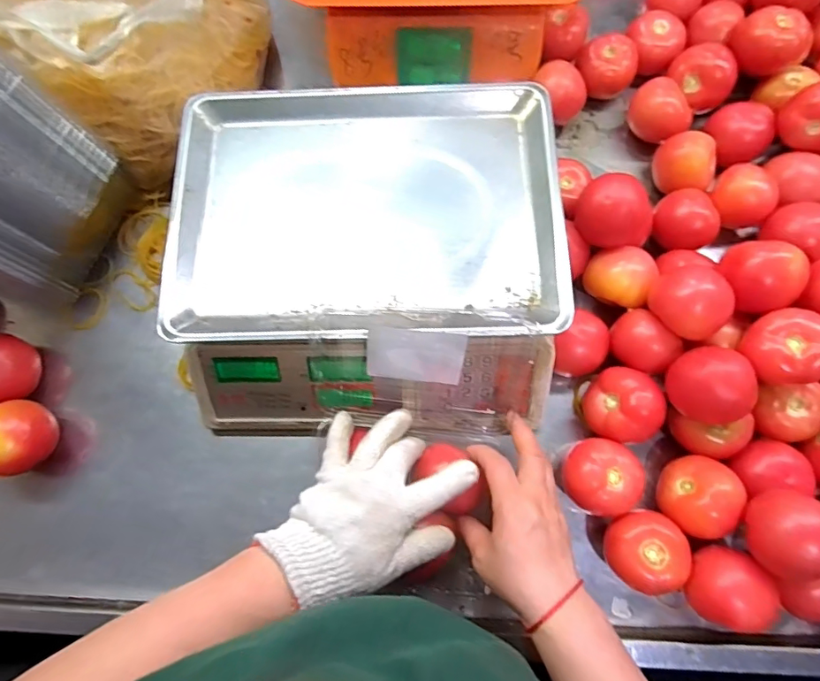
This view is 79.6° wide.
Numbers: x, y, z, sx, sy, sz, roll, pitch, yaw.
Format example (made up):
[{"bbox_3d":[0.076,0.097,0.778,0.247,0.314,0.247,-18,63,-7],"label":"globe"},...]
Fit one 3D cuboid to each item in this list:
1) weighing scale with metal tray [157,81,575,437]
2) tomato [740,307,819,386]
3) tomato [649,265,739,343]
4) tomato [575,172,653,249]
[{"bbox_3d":[-0.039,-0.078,0.473,0.343,0.105,0.314,-1,75,2],"label":"weighing scale with metal tray"},{"bbox_3d":[0.324,0.008,0.429,0.061,0.053,0.064,0,75,2],"label":"tomato"},{"bbox_3d":[0.249,-0.033,0.442,0.059,0.049,0.065,-35,76,-8],"label":"tomato"},{"bbox_3d":[0.193,-0.117,0.468,0.074,0.052,0.064,38,79,11],"label":"tomato"}]

